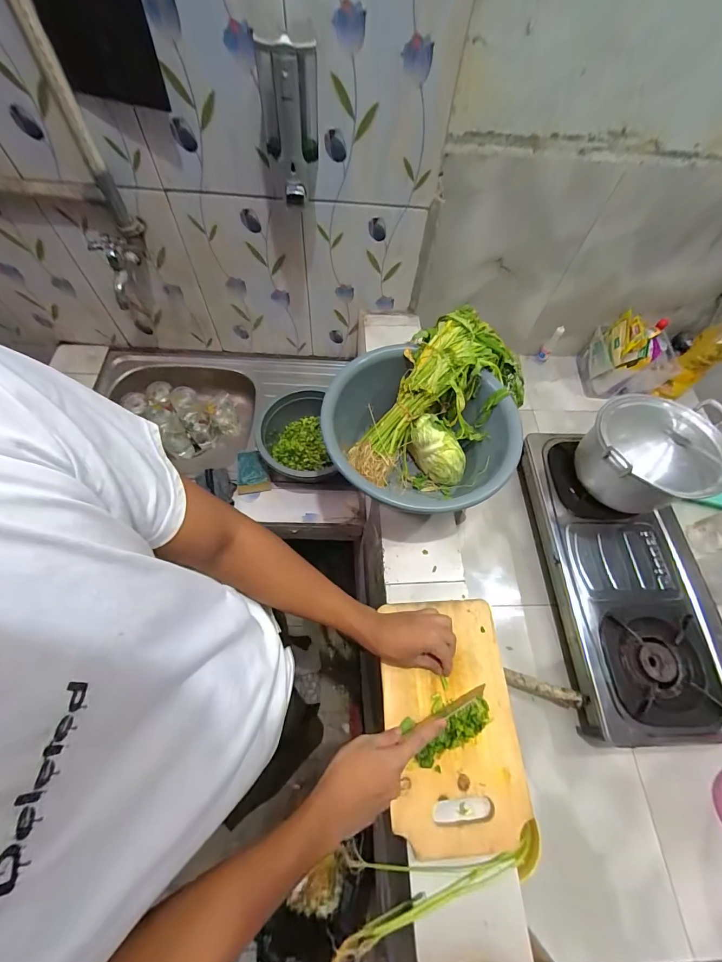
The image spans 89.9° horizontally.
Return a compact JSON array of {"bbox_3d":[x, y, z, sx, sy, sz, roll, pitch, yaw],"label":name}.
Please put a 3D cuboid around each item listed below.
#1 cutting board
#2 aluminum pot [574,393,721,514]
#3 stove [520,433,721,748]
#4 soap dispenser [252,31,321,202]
[{"bbox_3d":[0.123,0.322,0.503,0.177,0.015,0.291,-1,62,-5],"label":"cutting board"},{"bbox_3d":[0.631,-0.057,0.807,0.233,0.192,0.221,23,65,8],"label":"aluminum pot"},{"bbox_3d":[0.617,0.202,0.854,0.347,0.096,0.679,1,62,-3],"label":"stove"},{"bbox_3d":[-0.105,-0.529,0.543,0.080,0.166,0.103,-4,64,-5],"label":"soap dispenser"}]

